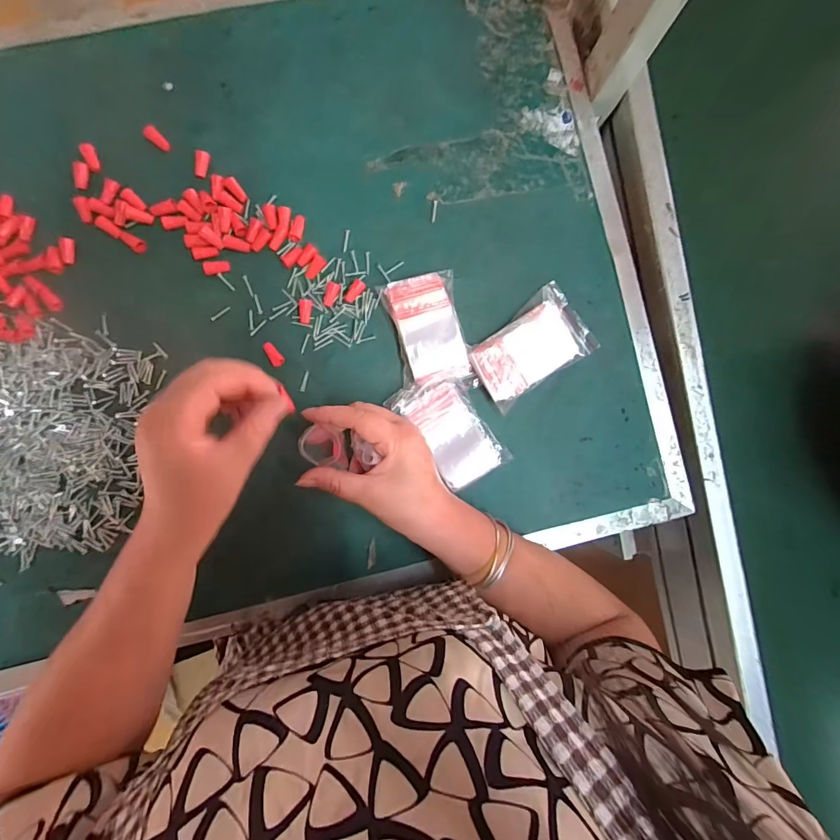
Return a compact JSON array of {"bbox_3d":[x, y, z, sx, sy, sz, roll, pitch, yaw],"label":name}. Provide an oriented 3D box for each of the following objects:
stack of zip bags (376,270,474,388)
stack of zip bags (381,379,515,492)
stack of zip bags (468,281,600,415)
[{"bbox_3d":[0.007,-0.086,0.402,0.065,0.015,0.102,-12,88,-2],"label":"stack of zip bags"},{"bbox_3d":[0.028,0.008,0.403,0.061,0.016,0.109,-37,89,-3],"label":"stack of zip bags"},{"bbox_3d":[0.104,-0.067,0.405,0.114,0.024,0.071,-39,89,-3],"label":"stack of zip bags"}]

